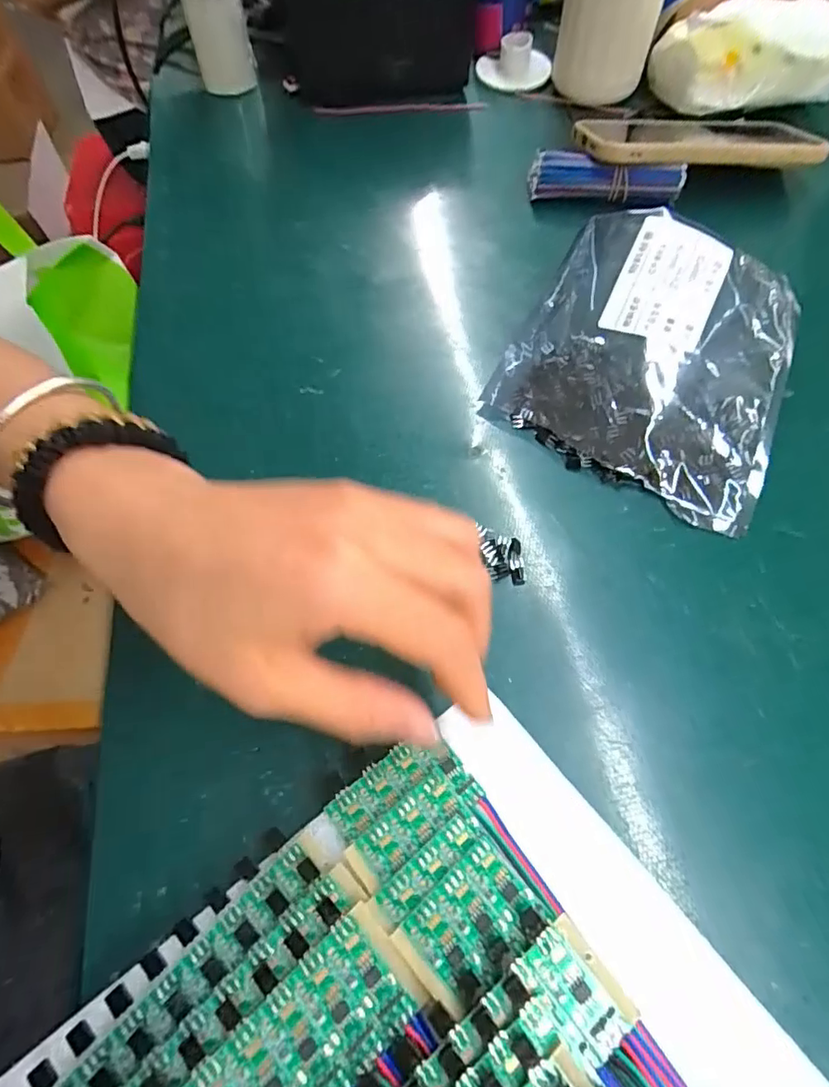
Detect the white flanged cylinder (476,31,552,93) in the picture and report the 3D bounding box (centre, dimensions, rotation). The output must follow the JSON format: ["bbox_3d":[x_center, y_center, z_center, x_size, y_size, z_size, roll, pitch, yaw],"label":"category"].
[{"bbox_3d":[0.087,-0.423,0.482,0.062,0.032,0.062,9,61,7],"label":"white flanged cylinder"}]

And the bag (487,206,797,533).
[{"bbox_3d":[0.131,-0.104,0.293,0.142,0.054,0.145,29,65,17],"label":"bag"}]

